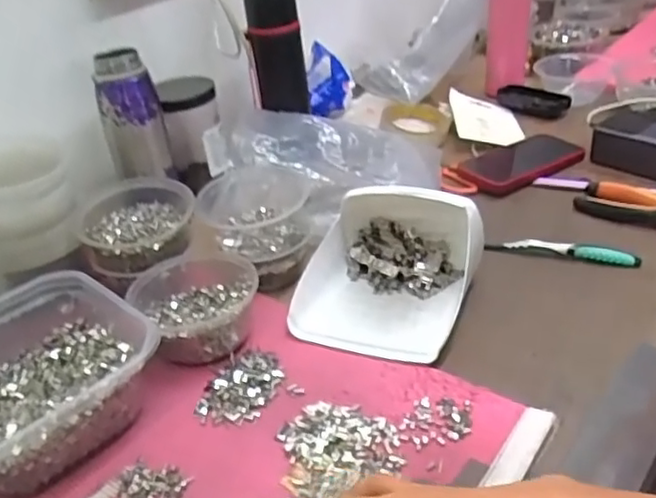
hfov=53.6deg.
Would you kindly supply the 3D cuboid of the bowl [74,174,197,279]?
[{"bbox_3d":[-0.192,-0.020,0.668,0.114,0.062,0.120,-16,33,-13],"label":"bowl"}]

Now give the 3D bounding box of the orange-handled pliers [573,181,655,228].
[{"bbox_3d":[0.356,-0.048,0.715,0.149,0.024,0.064,23,43,33],"label":"orange-handled pliers"}]

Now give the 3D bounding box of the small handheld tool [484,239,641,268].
[{"bbox_3d":[0.239,0.000,0.667,0.147,0.018,0.014,10,37,19],"label":"small handheld tool"}]

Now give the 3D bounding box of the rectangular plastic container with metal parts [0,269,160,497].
[{"bbox_3d":[-0.243,0.102,0.522,0.174,0.070,0.169,22,43,38],"label":"rectangular plastic container with metal parts"}]

